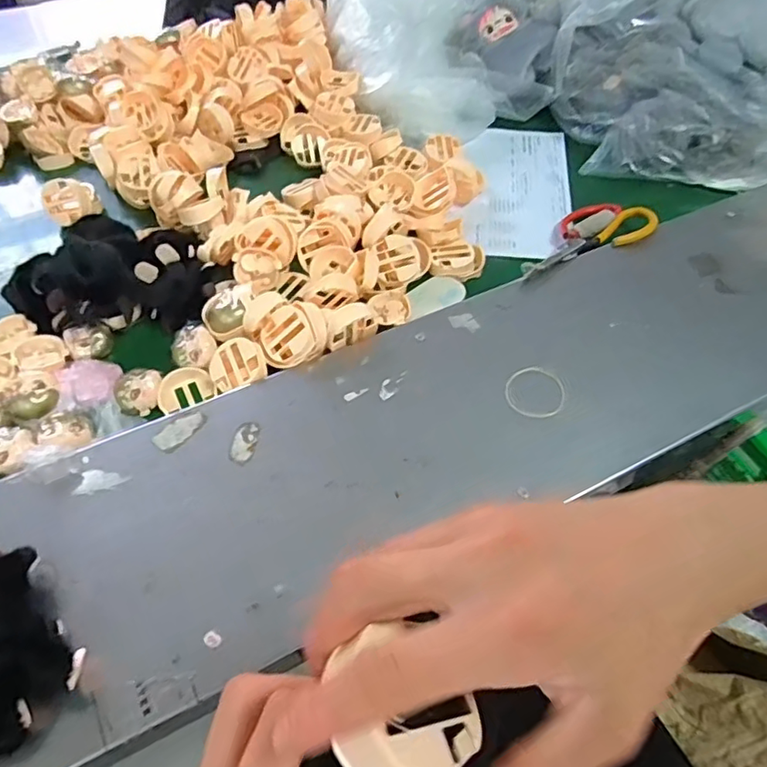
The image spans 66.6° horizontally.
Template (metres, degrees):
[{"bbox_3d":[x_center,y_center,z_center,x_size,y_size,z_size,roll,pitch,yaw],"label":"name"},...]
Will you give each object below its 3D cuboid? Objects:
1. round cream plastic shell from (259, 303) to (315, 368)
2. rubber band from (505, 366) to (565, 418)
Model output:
[{"bbox_3d":[-0.093,-0.046,0.583,0.054,0.025,0.056,-32,71,14],"label":"round cream plastic shell"},{"bbox_3d":[0.143,0.008,0.548,0.056,0.006,0.057,-2,55,4],"label":"rubber band"}]

